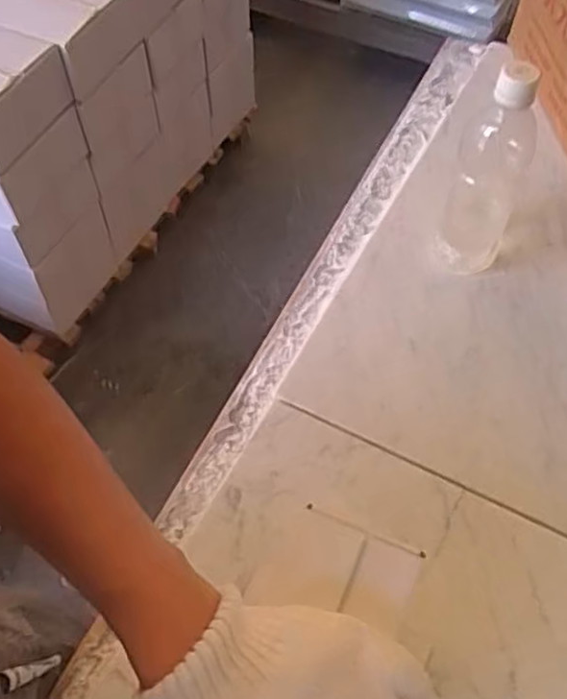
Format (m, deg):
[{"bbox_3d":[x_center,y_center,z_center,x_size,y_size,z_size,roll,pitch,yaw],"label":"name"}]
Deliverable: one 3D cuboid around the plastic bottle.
[{"bbox_3d":[0.180,-0.148,0.602,0.062,0.213,0.055,20,60,11],"label":"plastic bottle"}]

